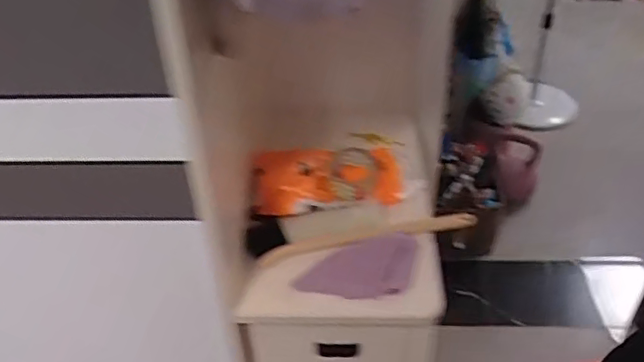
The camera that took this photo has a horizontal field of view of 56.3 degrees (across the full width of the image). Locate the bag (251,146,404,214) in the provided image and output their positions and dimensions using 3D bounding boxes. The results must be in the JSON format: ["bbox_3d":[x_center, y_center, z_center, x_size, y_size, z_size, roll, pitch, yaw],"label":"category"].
[{"bbox_3d":[0.017,-0.011,1.118,0.296,0.064,0.154,-8,39,-7],"label":"bag"}]

